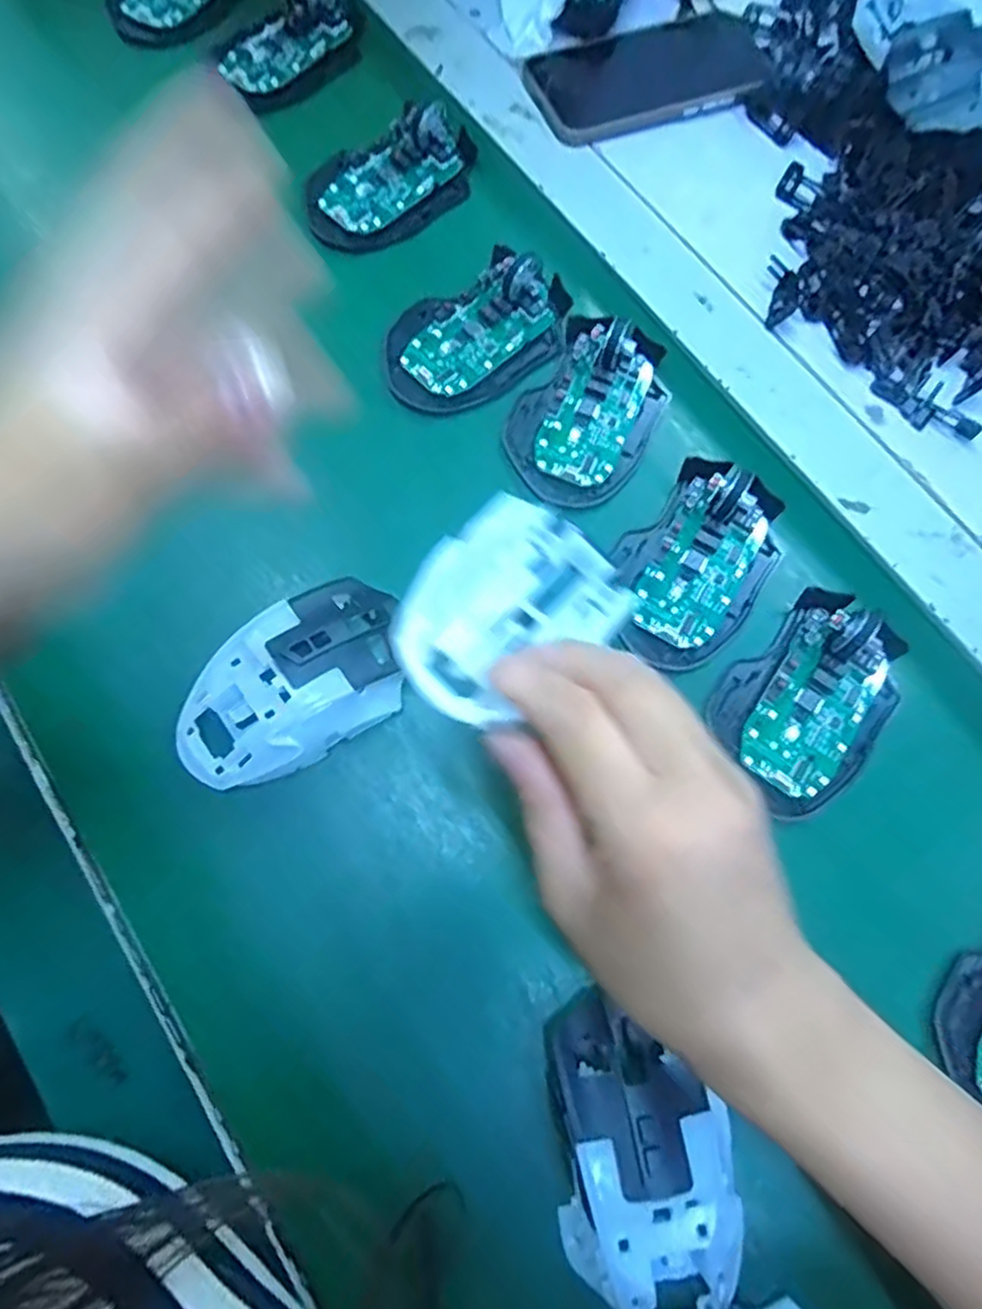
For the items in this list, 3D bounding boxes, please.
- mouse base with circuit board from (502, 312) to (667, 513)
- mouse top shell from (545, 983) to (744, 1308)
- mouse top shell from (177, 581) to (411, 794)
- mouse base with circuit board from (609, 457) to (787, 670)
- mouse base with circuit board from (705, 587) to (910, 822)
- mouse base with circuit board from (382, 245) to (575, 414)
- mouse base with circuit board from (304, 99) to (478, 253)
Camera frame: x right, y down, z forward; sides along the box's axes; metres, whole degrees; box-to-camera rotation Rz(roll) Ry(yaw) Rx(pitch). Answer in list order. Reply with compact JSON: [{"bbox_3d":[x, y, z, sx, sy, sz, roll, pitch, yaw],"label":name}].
[{"bbox_3d":[0.056,-0.136,0.375,0.072,0.026,0.109,33,75,8],"label":"mouse base with circuit board"},{"bbox_3d":[0.059,0.192,0.263,0.067,0.046,0.105,-5,73,-3],"label":"mouse top shell"},{"bbox_3d":[-0.089,0.016,0.313,0.111,0.034,0.061,-36,77,-12],"label":"mouse top shell"},{"bbox_3d":[0.105,-0.046,0.354,0.072,0.018,0.112,35,75,8],"label":"mouse base with circuit board"},{"bbox_3d":[0.158,0.020,0.330,0.072,0.029,0.107,44,77,11],"label":"mouse base with circuit board"},{"bbox_3d":[-0.007,-0.183,0.386,0.113,0.024,0.071,-30,76,-10],"label":"mouse base with circuit board"},{"bbox_3d":[-0.061,-0.293,0.422,0.115,0.020,0.069,-37,78,-12],"label":"mouse base with circuit board"}]

